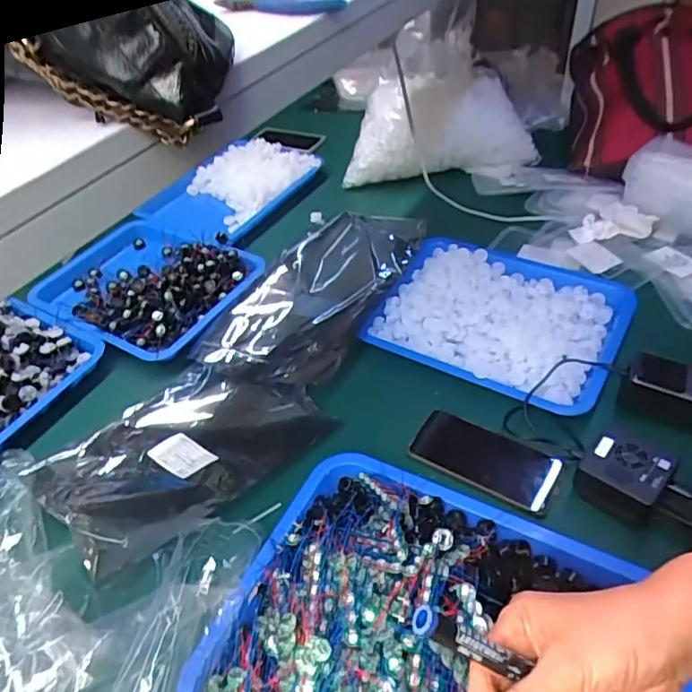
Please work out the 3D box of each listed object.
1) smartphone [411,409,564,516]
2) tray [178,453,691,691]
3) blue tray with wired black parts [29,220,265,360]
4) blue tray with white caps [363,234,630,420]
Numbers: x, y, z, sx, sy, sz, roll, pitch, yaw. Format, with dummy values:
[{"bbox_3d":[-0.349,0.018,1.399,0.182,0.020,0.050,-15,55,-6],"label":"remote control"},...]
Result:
[{"bbox_3d":[0.157,0.128,0.627,0.160,0.016,0.071,19,51,24],"label":"smartphone"},{"bbox_3d":[0.066,0.249,0.462,0.359,0.082,0.320,13,49,19],"label":"tray"},{"bbox_3d":[-0.311,-0.106,0.851,0.290,0.045,0.234,21,52,25],"label":"blue tray with wired black parts"},{"bbox_3d":[0.213,-0.046,0.759,0.313,0.038,0.252,19,51,24],"label":"blue tray with white caps"}]

